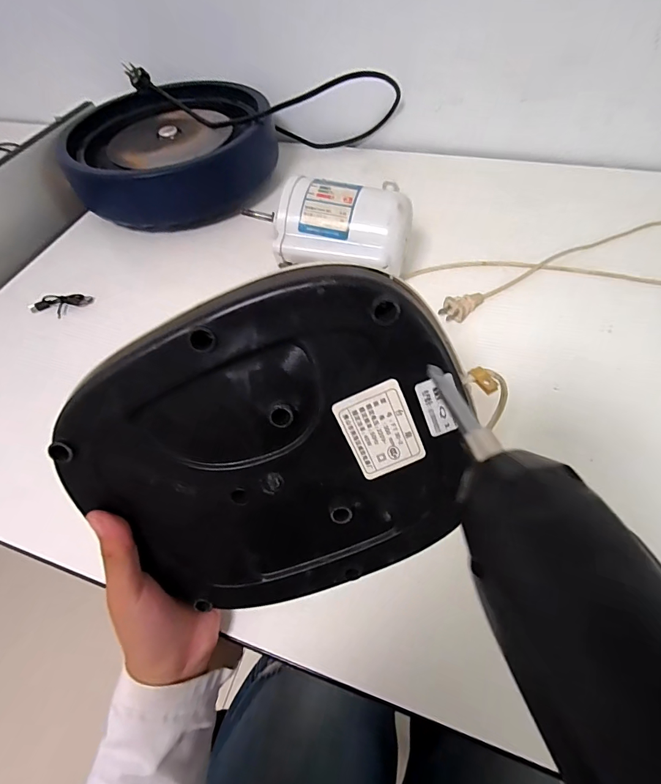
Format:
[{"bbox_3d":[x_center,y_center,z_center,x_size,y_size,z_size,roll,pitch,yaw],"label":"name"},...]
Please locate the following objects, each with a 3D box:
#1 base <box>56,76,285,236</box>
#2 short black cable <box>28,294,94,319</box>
[{"bbox_3d":[-0.240,-0.373,0.602,0.290,0.085,0.275,-23,57,-10],"label":"base"},{"bbox_3d":[-0.331,-0.109,0.485,0.069,0.019,0.022,-3,56,3],"label":"short black cable"}]

